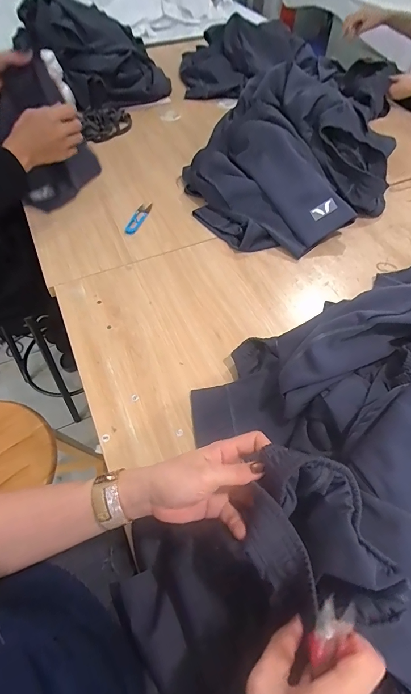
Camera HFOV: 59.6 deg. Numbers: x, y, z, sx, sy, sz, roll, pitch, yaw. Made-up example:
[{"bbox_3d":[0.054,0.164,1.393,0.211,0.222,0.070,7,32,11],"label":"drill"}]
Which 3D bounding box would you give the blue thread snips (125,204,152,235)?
[{"bbox_3d":[-0.156,-0.304,0.839,0.024,0.013,0.109,13,57,10],"label":"blue thread snips"}]

